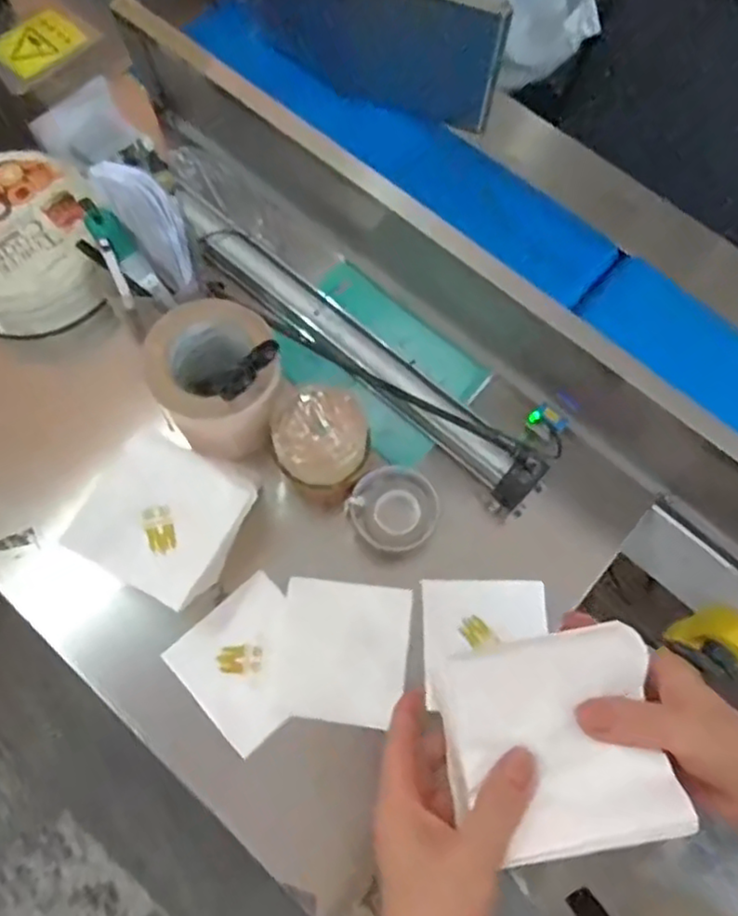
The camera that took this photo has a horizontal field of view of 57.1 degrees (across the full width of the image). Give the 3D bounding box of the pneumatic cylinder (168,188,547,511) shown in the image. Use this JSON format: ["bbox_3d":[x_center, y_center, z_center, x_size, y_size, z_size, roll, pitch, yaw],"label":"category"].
[{"bbox_3d":[-0.022,-0.114,0.684,0.467,0.051,0.048,40,74,12],"label":"pneumatic cylinder"}]

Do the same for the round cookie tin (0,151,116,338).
[{"bbox_3d":[-0.364,-0.220,0.715,0.178,0.075,0.188,0,70,-1],"label":"round cookie tin"}]

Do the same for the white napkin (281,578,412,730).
[{"bbox_3d":[-0.022,0.172,0.604,0.110,0.005,0.118,7,76,-1],"label":"white napkin"}]

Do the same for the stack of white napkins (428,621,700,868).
[{"bbox_3d":[0.108,0.158,0.382,0.122,0.038,0.109,-11,70,-6],"label":"stack of white napkins"}]

